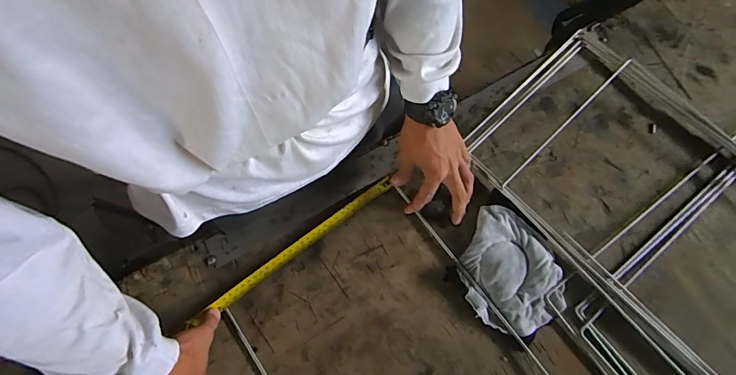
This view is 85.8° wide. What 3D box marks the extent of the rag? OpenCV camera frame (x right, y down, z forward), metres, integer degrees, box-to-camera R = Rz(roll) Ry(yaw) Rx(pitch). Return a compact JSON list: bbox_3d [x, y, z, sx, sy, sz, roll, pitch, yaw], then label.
[{"bbox_3d":[0.193,0.114,0.551,0.128,0.023,0.168,-24,77,-7],"label":"rag"}]

